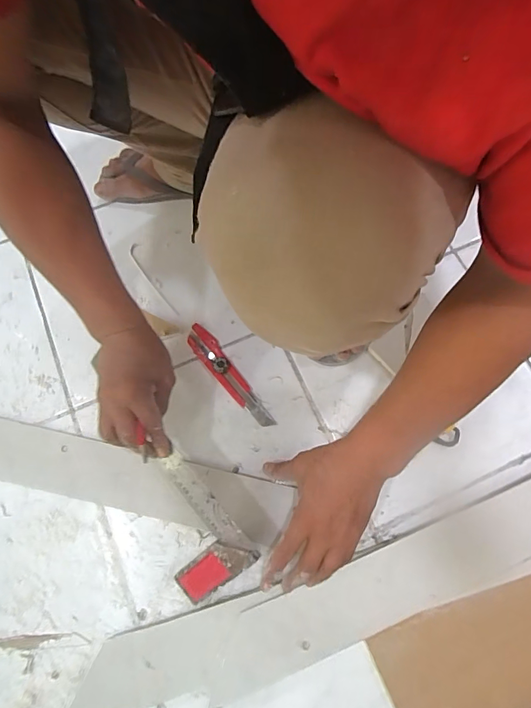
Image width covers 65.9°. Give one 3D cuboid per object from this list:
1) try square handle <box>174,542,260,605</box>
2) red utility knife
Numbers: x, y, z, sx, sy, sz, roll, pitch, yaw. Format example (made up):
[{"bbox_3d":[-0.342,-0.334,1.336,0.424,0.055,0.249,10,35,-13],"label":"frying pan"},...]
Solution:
[{"bbox_3d":[-0.059,0.238,0.451,0.041,0.009,0.123,48,115,10],"label":"try square handle"},{"bbox_3d":[-0.051,0.029,0.549,0.032,0.017,0.171,-37,75,-10],"label":"red utility knife"}]

